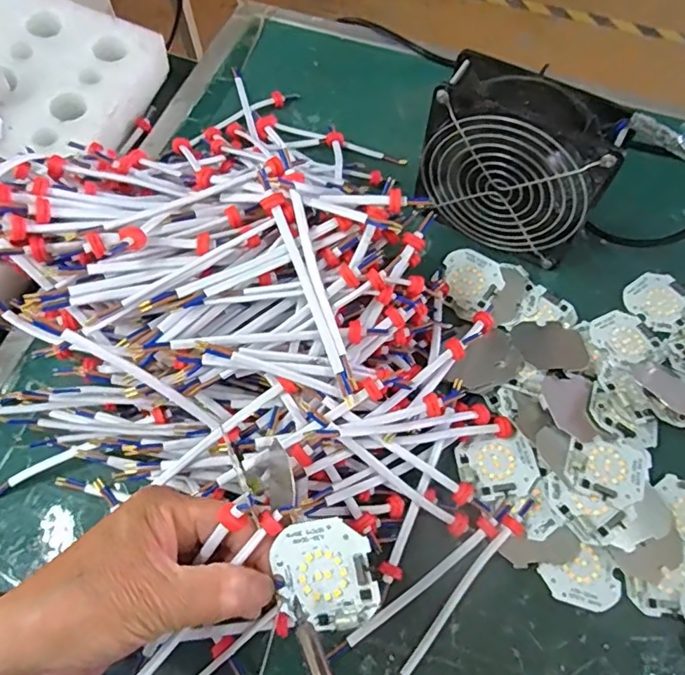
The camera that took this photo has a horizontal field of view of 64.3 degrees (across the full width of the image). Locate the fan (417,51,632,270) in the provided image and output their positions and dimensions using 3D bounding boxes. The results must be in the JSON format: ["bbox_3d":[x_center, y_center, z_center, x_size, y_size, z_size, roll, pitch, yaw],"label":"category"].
[{"bbox_3d":[0.116,-0.116,0.377,0.117,0.118,0.048,24,67,11],"label":"fan"}]

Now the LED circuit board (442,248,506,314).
[{"bbox_3d":[0.093,-0.043,0.401,0.045,0.004,0.044,40,77,20],"label":"LED circuit board"}]

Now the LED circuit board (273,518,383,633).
[{"bbox_3d":[-0.009,0.107,0.247,0.044,0.006,0.046,-11,82,10],"label":"LED circuit board"}]

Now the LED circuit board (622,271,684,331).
[{"bbox_3d":[0.233,-0.026,0.400,0.046,0.004,0.046,-34,69,-15],"label":"LED circuit board"}]

